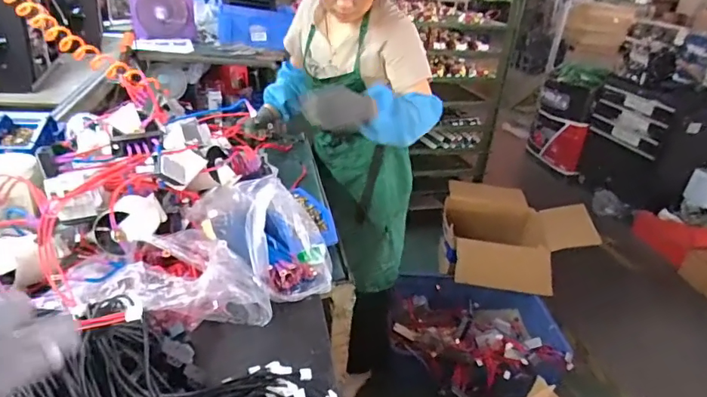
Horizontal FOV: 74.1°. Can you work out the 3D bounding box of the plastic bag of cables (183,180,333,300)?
[{"bbox_3d":[-0.160,0.058,0.816,0.274,0.165,0.139,24,32,31],"label":"plastic bag of cables"}]

